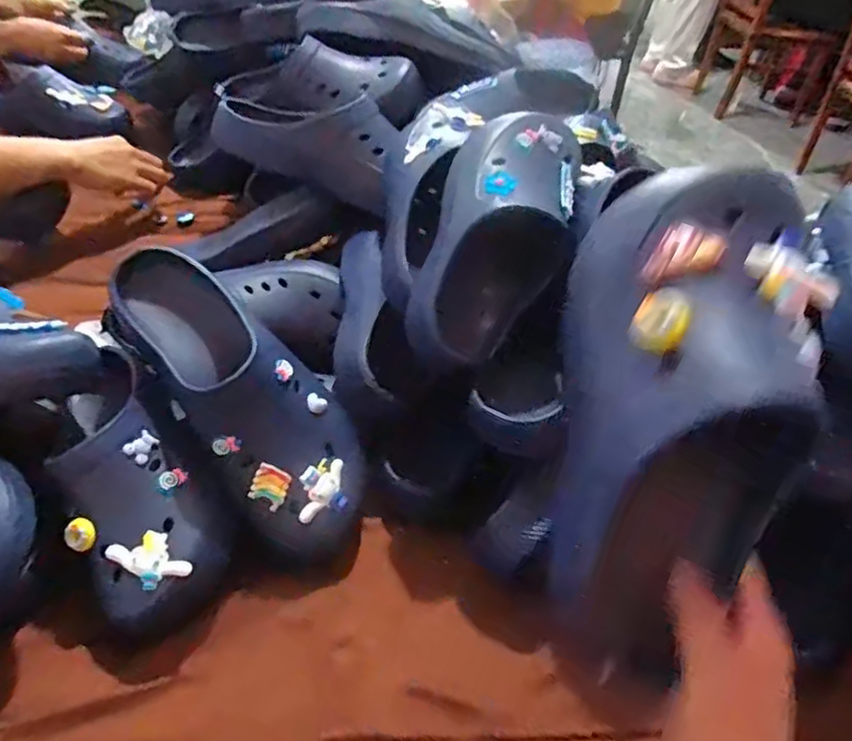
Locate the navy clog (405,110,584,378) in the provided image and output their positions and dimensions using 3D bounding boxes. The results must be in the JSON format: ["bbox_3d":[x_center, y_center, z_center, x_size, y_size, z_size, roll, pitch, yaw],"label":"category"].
[{"bbox_3d":[0.062,-0.120,0.569,0.123,0.084,0.250,22,83,15],"label":"navy clog"}]

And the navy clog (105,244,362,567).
[{"bbox_3d":[-0.161,0.016,0.562,0.124,0.093,0.304,-34,82,-35],"label":"navy clog"}]

